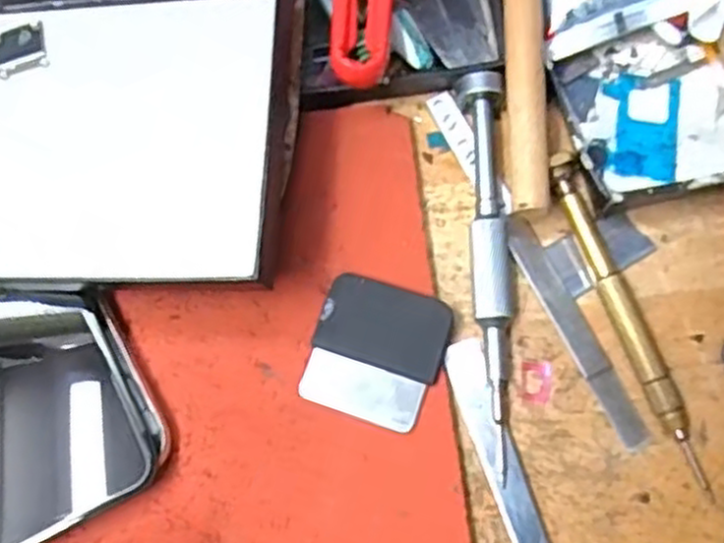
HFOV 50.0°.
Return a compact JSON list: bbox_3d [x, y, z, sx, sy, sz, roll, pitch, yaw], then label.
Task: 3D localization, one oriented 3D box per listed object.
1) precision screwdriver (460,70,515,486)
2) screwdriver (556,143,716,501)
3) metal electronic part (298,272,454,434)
[{"bbox_3d":[0.041,-0.002,0.242,0.012,0.008,0.125,-3,74,3],"label":"precision screwdriver"},{"bbox_3d":[0.082,0.014,0.237,0.010,0.008,0.107,-20,74,-2],"label":"screwdriver"},{"bbox_3d":[0.004,0.024,0.237,0.039,0.004,0.041,18,76,8],"label":"metal electronic part"}]

